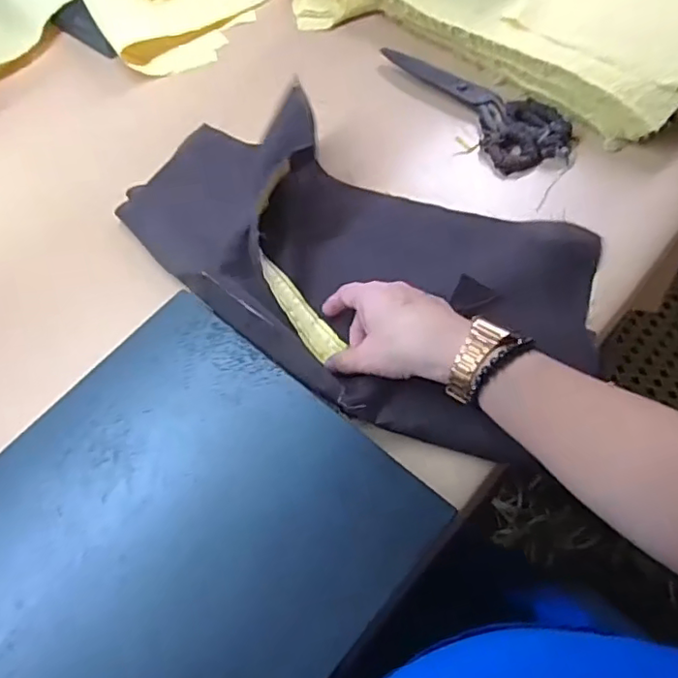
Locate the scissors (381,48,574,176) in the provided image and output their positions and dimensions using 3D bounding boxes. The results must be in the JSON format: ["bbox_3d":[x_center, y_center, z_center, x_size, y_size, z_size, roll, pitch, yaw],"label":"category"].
[{"bbox_3d":[0.142,-0.255,0.609,0.082,0.021,0.216,-35,64,-10],"label":"scissors"}]

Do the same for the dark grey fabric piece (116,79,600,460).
[{"bbox_3d":[-0.005,-0.073,0.510,0.436,0.072,0.237,23,68,12],"label":"dark grey fabric piece"}]

